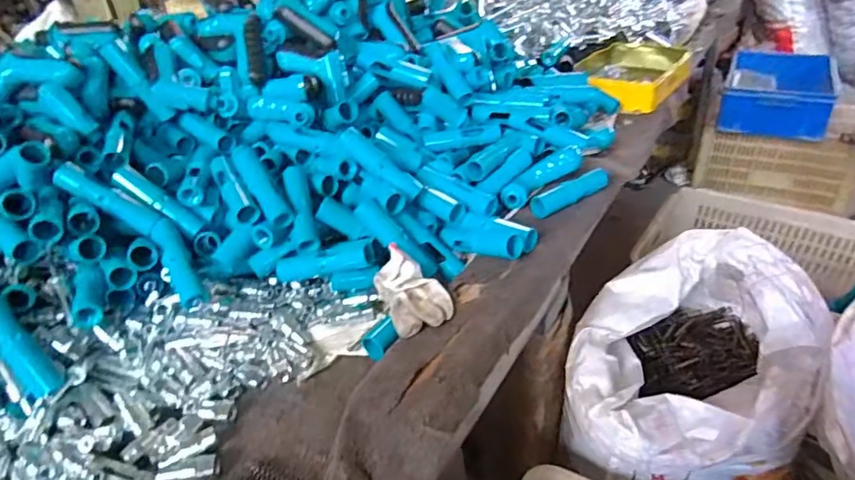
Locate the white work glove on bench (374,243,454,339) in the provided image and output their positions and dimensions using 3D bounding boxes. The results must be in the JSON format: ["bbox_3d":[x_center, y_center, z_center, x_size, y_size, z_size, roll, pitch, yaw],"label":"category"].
[{"bbox_3d":[-0.014,0.051,0.595,0.069,0.038,0.113,-14,35,-15],"label":"white work glove on bench"}]

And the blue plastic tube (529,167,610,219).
[{"bbox_3d":[0.197,-0.067,0.746,0.133,0.025,0.027,-24,38,-27],"label":"blue plastic tube"}]

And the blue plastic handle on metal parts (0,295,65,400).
[{"bbox_3d":[-0.408,0.102,0.538,0.033,0.121,0.028,-37,8,-39],"label":"blue plastic handle on metal parts"}]

